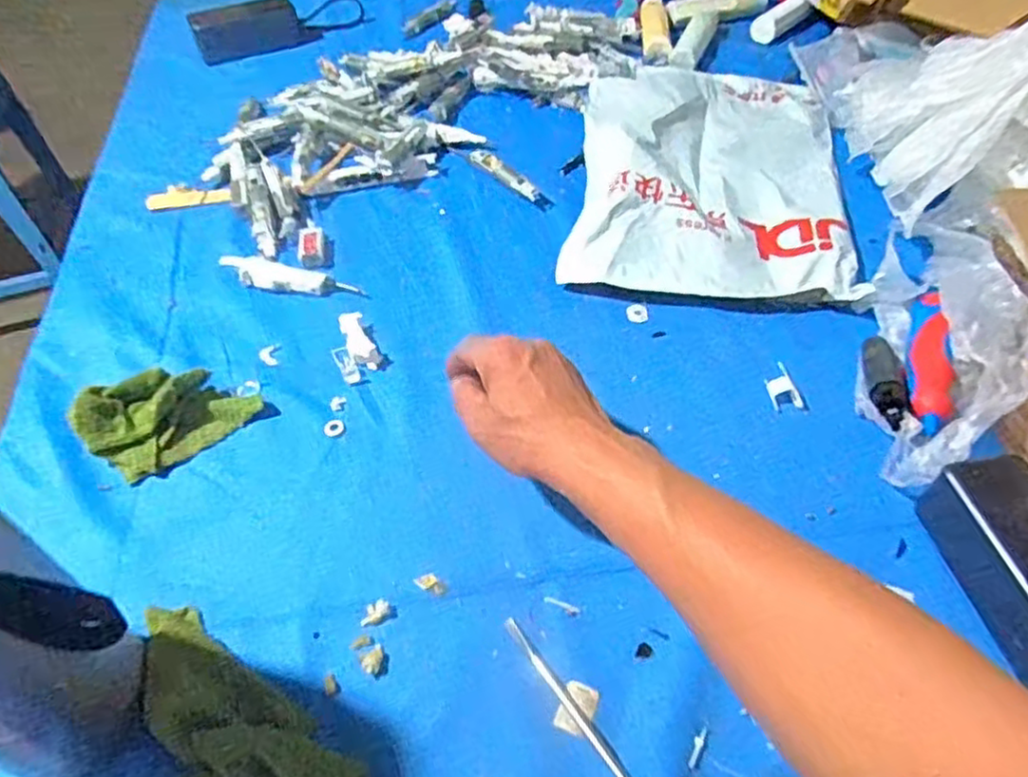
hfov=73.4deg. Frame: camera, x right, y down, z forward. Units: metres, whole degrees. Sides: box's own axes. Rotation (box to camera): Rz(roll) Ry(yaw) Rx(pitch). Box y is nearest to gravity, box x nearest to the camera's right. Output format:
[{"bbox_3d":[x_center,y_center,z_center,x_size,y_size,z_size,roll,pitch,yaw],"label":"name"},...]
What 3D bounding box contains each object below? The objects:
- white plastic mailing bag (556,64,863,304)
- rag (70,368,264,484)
[{"bbox_3d":[0.192,-0.226,0.669,0.242,0.049,0.359,8,50,7],"label":"white plastic mailing bag"},{"bbox_3d":[-0.242,0.016,0.484,0.106,0.046,0.063,-35,58,-27],"label":"rag"}]

